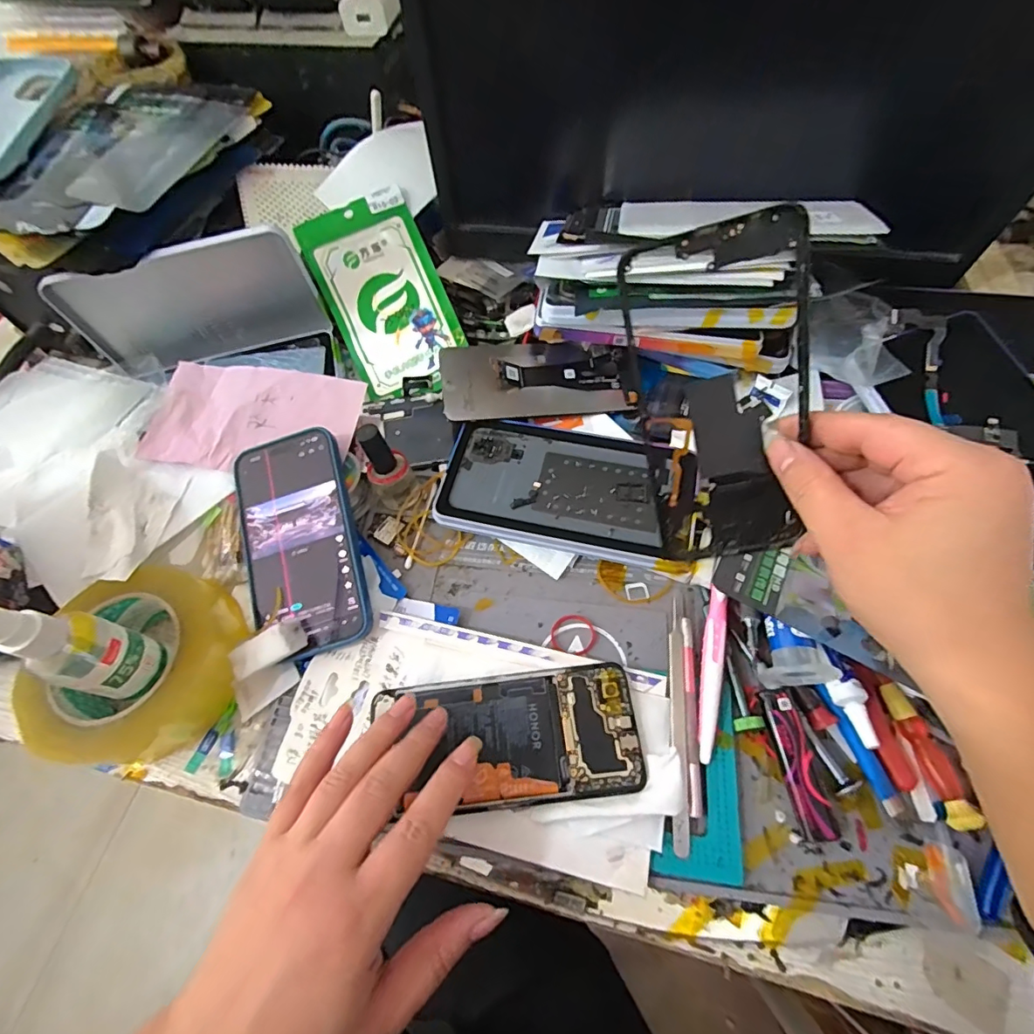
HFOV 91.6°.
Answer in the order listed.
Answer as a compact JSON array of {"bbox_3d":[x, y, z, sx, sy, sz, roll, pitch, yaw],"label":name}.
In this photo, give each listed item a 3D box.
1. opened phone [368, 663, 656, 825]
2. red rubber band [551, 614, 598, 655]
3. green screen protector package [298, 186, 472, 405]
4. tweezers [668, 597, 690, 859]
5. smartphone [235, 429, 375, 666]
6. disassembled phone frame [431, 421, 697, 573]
[{"bbox_3d":[-0.005,0.135,0.307,0.155,0.005,0.073,-6,61,0],"label":"opened phone"},{"bbox_3d":[0.040,0.081,0.351,0.032,0.004,0.028,12,63,10],"label":"red rubber band"},{"bbox_3d":[-0.117,-0.192,0.445,0.102,0.017,0.166,-23,91,3],"label":"green screen protector package"},{"bbox_3d":[0.100,0.123,0.310,0.010,0.004,0.145,4,61,6],"label":"tweezers"},{"bbox_3d":[-0.159,0.017,0.363,0.080,0.008,0.161,-17,75,3],"label":"smartphone"},{"bbox_3d":[0.035,-0.023,0.383,0.177,0.017,0.099,12,62,10],"label":"disassembled phone frame"}]

